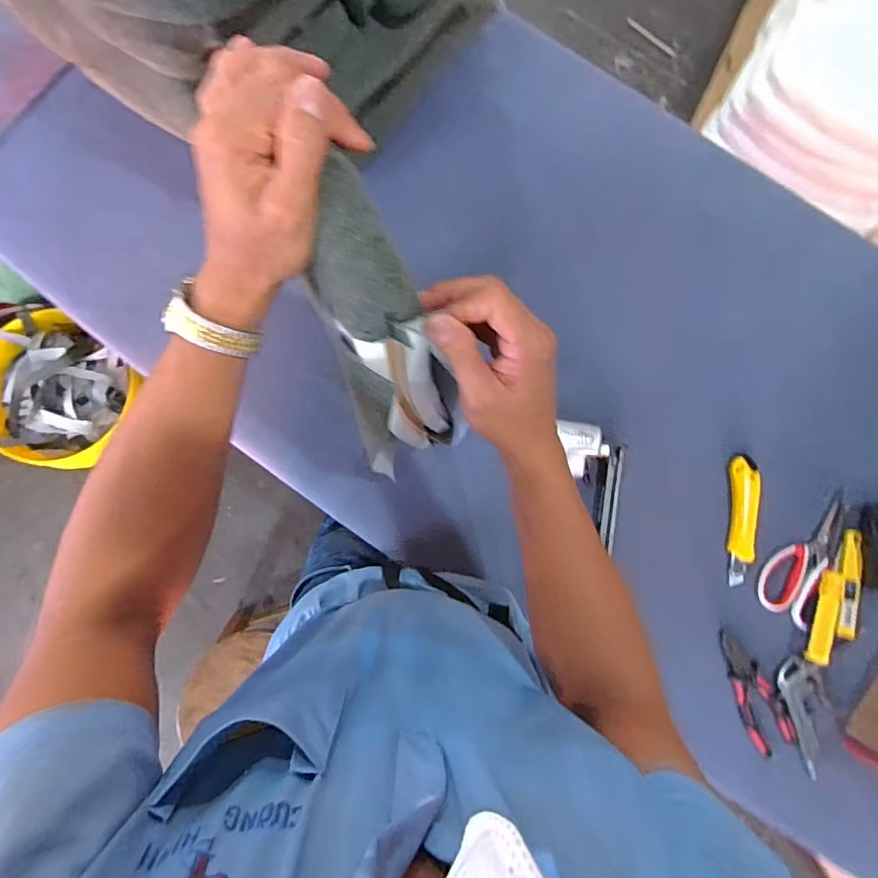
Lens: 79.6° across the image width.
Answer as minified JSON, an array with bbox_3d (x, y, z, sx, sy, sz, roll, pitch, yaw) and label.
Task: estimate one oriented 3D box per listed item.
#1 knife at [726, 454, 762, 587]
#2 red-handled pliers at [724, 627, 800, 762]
[{"bbox_3d":[0.406,0.108,0.699,0.034,0.024,0.169,3,82,-1],"label":"knife"},{"bbox_3d":[0.400,0.321,0.671,0.056,0.012,0.146,-23,84,-5],"label":"red-handled pliers"}]

